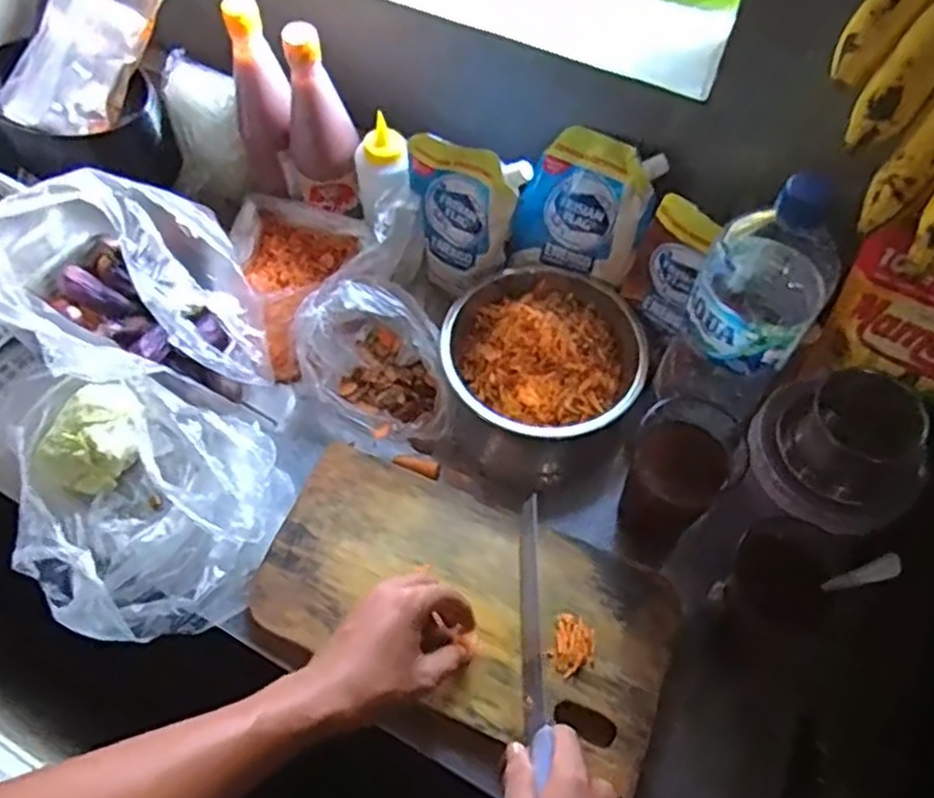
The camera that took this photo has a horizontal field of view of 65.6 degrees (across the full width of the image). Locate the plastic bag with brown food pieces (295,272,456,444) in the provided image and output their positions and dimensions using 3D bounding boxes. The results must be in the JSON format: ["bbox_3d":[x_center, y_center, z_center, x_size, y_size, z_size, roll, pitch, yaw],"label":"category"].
[{"bbox_3d":[-0.089,-0.037,0.691,0.124,0.077,0.163,-25,62,-15],"label":"plastic bag with brown food pieces"}]

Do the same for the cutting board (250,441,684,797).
[{"bbox_3d":[-0.002,0.172,0.618,0.351,0.028,0.183,21,61,12],"label":"cutting board"}]

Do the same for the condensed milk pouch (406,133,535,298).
[{"bbox_3d":[-0.004,-0.171,0.713,0.114,0.170,0.032,18,61,10],"label":"condensed milk pouch"}]

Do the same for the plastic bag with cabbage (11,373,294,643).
[{"bbox_3d":[-0.273,0.089,0.633,0.213,0.095,0.218,-7,59,-5],"label":"plastic bag with cabbage"}]

